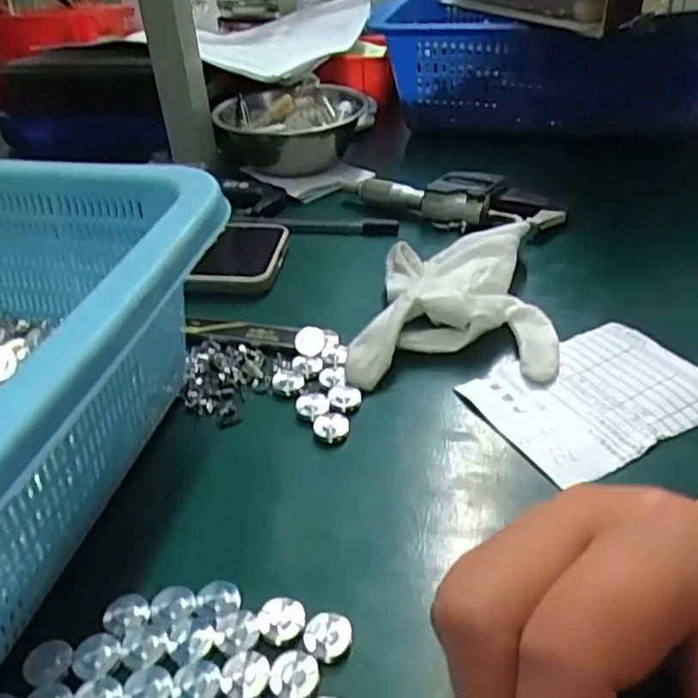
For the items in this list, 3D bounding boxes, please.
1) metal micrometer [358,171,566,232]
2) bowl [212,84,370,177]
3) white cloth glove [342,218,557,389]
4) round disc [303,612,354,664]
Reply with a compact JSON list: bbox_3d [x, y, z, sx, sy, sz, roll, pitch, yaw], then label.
[{"bbox_3d":[0.074,-0.104,0.451,0.138,0.026,0.043,10,38,19],"label":"metal micrometer"},{"bbox_3d":[-0.048,-0.184,0.554,0.120,0.051,0.120,-3,35,2],"label":"bowl"},{"bbox_3d":[0.053,-0.026,0.353,0.104,0.032,0.108,-2,35,2],"label":"white cloth glove"},{"bbox_3d":[-0.007,0.095,0.216,0.015,0.004,0.015,-3,35,2],"label":"round disc"}]

